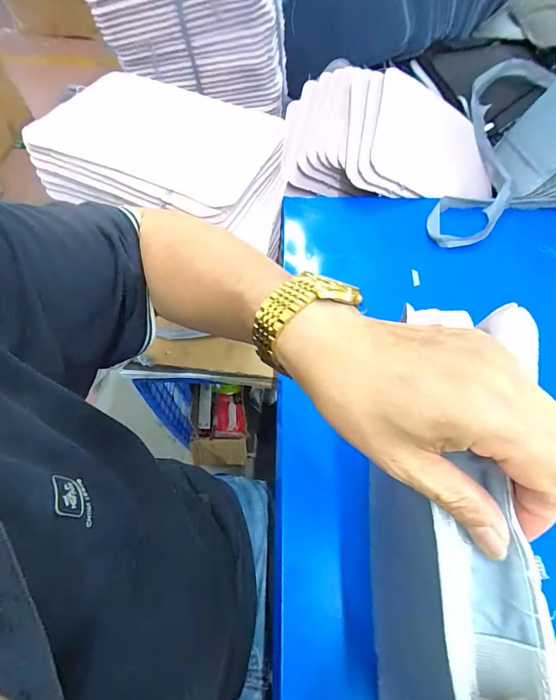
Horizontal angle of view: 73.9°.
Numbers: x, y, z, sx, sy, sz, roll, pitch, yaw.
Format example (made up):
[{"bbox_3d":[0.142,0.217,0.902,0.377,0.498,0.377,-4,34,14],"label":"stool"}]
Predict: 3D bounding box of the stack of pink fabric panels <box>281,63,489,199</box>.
[{"bbox_3d":[0.206,-0.395,0.702,0.397,0.131,0.242,15,64,7],"label":"stack of pink fabric panels"}]

